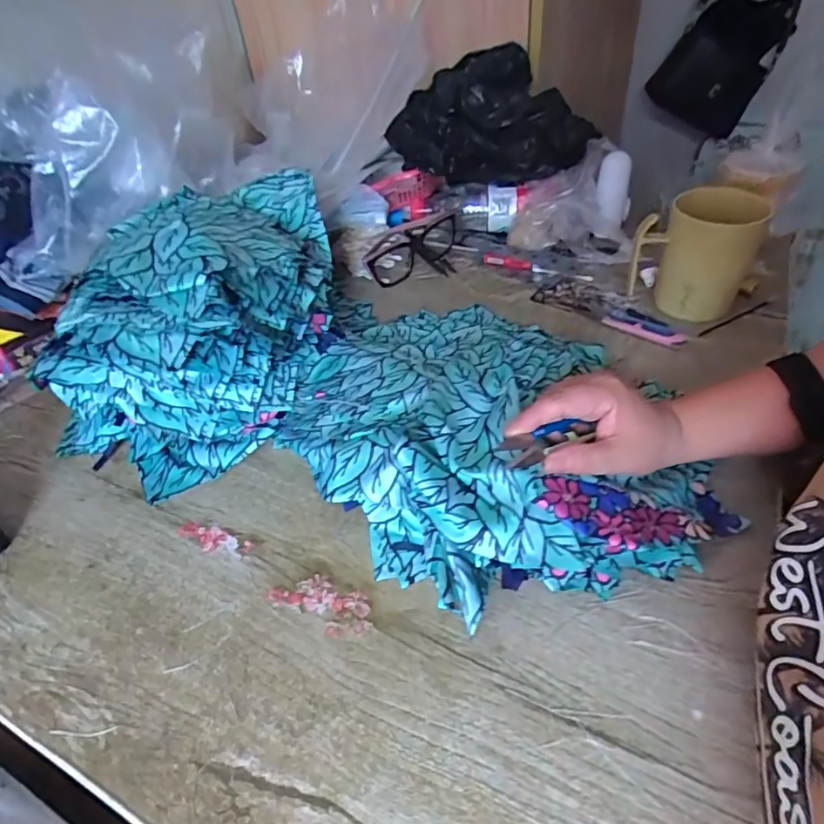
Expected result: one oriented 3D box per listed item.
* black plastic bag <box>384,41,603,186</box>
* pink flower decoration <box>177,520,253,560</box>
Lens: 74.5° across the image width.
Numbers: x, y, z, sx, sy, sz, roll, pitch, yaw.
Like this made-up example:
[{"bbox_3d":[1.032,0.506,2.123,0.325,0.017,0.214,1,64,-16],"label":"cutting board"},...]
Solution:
[{"bbox_3d":[0.108,-0.362,0.672,0.246,0.111,0.152,-3,42,3],"label":"black plastic bag"},{"bbox_3d":[-0.148,0.094,0.405,0.063,0.004,0.018,16,48,21],"label":"pink flower decoration"}]

